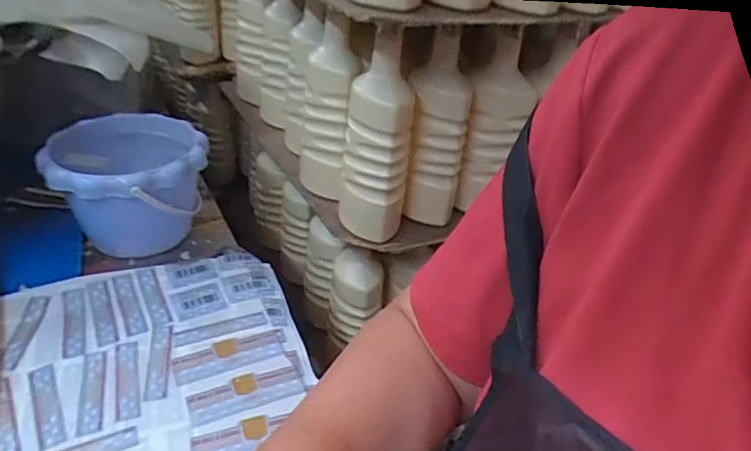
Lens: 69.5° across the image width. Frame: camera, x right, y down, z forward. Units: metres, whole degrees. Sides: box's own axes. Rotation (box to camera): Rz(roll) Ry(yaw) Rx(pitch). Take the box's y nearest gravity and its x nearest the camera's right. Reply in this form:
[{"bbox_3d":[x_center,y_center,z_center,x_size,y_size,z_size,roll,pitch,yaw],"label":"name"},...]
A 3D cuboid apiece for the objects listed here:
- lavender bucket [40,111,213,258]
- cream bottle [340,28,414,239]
[{"bbox_3d":[-0.262,-0.038,0.594,0.148,0.119,0.148,3,35,-2],"label":"lavender bucket"},{"bbox_3d":[0.002,-0.079,0.621,0.075,0.240,0.074,7,32,-1],"label":"cream bottle"}]

